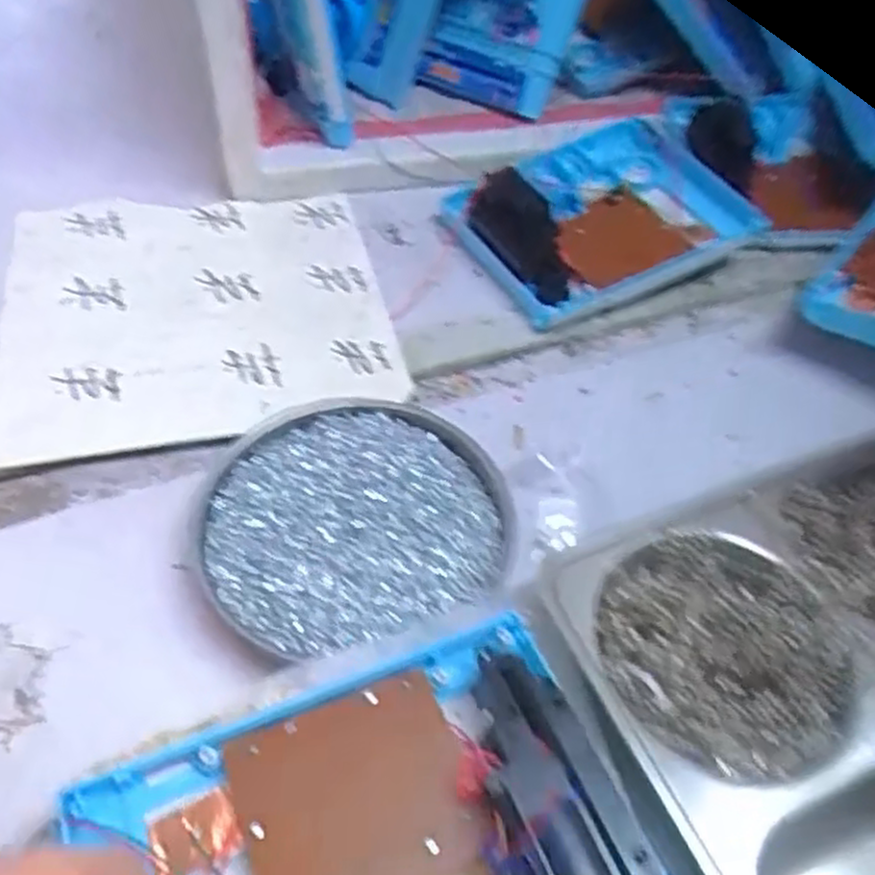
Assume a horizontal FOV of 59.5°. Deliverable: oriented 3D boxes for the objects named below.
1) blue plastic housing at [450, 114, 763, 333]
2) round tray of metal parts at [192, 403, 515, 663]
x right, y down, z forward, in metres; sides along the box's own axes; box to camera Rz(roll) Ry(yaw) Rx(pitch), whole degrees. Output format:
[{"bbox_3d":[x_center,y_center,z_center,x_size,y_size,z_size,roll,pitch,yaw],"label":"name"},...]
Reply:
[{"bbox_3d":[0.101,-0.145,0.501,0.173,0.046,0.139,-21,54,-22],"label":"blue plastic housing"},{"bbox_3d":[-0.037,0.036,0.347,0.137,0.019,0.126,2,49,-3],"label":"round tray of metal parts"}]

